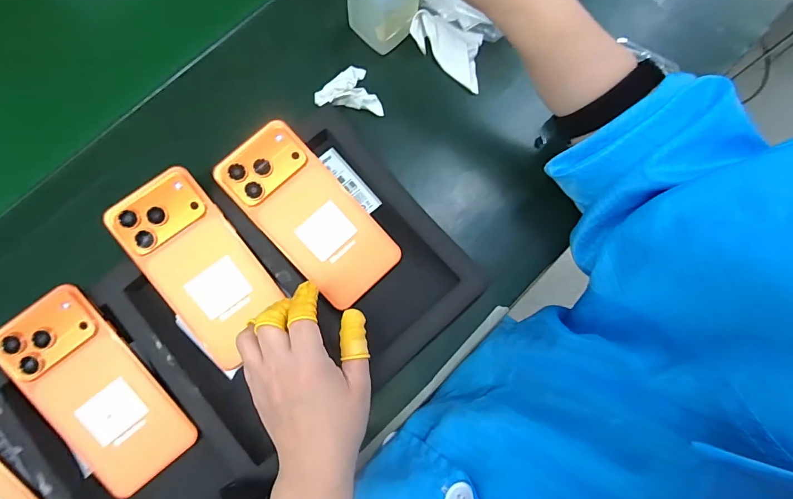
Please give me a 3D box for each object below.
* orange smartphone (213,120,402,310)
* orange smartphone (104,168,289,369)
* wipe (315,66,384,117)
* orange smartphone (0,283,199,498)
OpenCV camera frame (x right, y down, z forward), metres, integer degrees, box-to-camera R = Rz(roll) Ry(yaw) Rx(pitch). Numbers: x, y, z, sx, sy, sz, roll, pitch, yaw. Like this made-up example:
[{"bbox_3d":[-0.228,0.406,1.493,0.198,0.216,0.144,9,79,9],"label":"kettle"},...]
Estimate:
[{"bbox_3d":[-0.074,-0.030,0.341,0.075,0.006,0.162,-43,94,-8],"label":"orange smartphone"},{"bbox_3d":[-0.162,0.012,0.328,0.077,0.005,0.154,-37,94,-8],"label":"orange smartphone"},{"bbox_3d":[-0.046,-0.159,0.388,0.064,0.017,0.046,3,81,1],"label":"wipe"},{"bbox_3d":[-0.239,0.112,0.314,0.080,0.008,0.163,-38,93,-7],"label":"orange smartphone"}]

